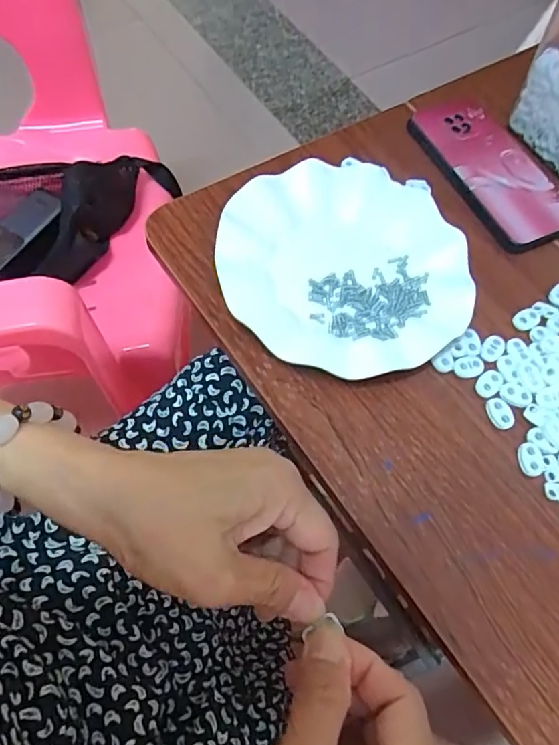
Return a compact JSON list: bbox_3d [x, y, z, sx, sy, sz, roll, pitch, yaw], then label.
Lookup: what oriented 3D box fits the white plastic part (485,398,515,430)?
[{"bbox_3d":[0.153,0.028,0.370,0.016,0.004,0.022,-13,67,-11],"label":"white plastic part"}]

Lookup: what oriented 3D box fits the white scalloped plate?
[{"bbox_3d":[0.048,-0.082,0.400,0.179,0.024,0.184,2,65,-5],"label":"white scalloped plate"}]

